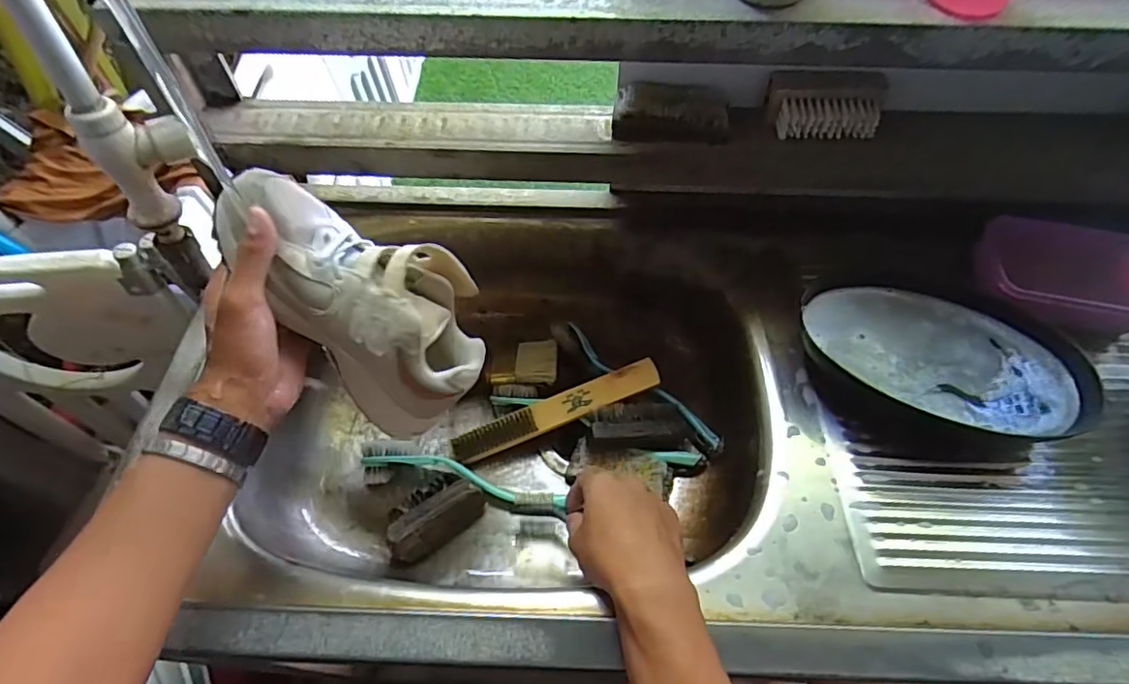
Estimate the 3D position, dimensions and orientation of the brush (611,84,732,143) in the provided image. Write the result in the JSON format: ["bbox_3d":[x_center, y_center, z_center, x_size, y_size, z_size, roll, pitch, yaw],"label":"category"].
[{"bbox_3d":[0.096,-0.207,0.518,0.099,0.029,0.063,3,56,0],"label":"brush"}]

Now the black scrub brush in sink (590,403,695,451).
[{"bbox_3d":[0.079,0.088,0.587,0.114,0.037,0.045,3,55,-15],"label":"black scrub brush in sink"}]

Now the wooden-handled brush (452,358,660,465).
[{"bbox_3d":[-0.009,0.071,0.595,0.223,0.017,0.033,-23,58,1],"label":"wooden-handled brush"}]

